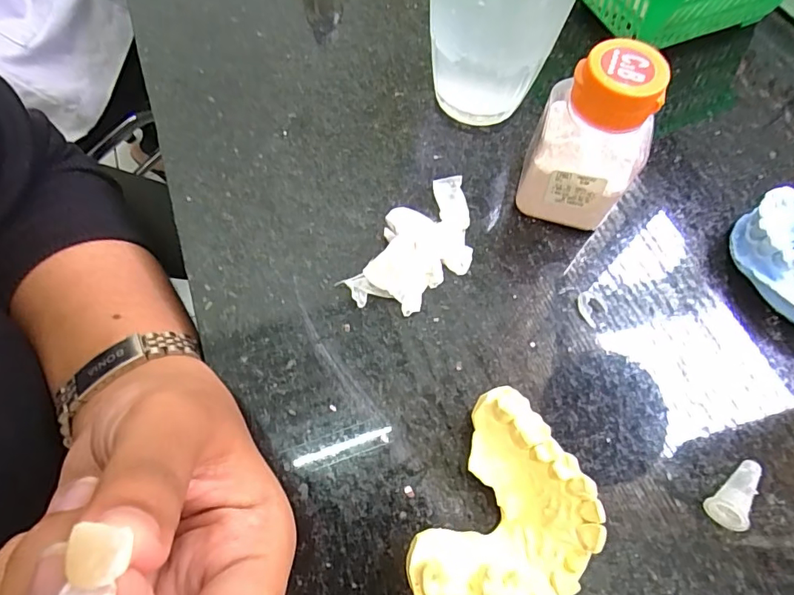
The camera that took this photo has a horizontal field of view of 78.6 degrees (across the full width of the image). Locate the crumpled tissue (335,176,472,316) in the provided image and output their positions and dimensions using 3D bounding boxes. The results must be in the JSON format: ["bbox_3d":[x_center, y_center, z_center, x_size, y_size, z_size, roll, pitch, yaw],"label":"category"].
[{"bbox_3d":[0.012,-0.024,0.212,0.038,0.013,0.074,37,70,15],"label":"crumpled tissue"}]

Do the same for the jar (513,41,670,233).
[{"bbox_3d":[0.079,-0.063,0.199,0.042,0.073,0.035,21,67,9],"label":"jar"}]

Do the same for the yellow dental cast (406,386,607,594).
[{"bbox_3d":[0.038,0.072,0.162,0.048,0.027,0.066,27,68,11],"label":"yellow dental cast"}]

